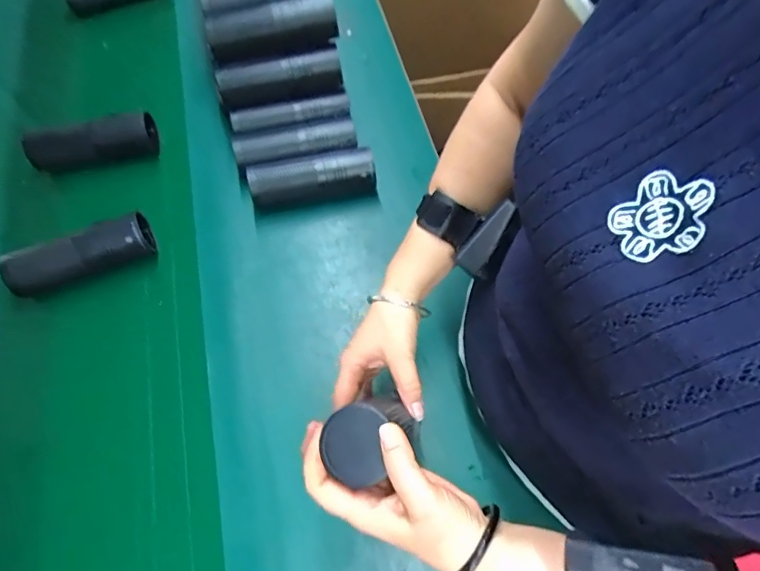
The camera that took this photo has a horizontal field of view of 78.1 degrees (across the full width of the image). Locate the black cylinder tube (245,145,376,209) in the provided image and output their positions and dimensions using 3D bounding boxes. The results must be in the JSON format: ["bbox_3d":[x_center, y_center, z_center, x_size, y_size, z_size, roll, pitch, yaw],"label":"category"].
[{"bbox_3d":[-0.089,-0.138,0.623,0.162,0.051,0.055,-9,64,-4],"label":"black cylinder tube"}]

